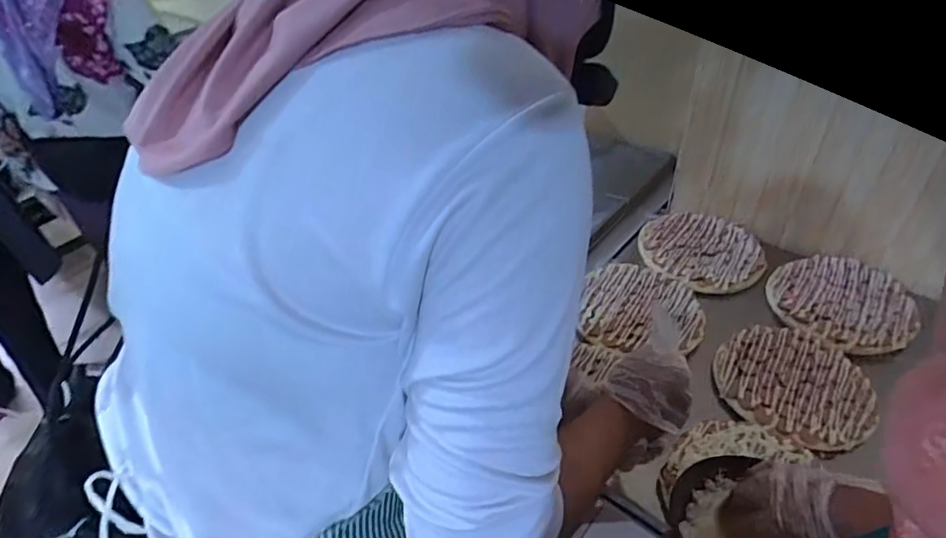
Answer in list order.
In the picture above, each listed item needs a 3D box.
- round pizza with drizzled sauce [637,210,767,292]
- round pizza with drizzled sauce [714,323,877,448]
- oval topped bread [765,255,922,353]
[{"bbox_3d":[0.401,-0.033,0.980,0.201,0.031,0.187,-1,39,1],"label":"round pizza with drizzled sauce"},{"bbox_3d":[0.440,0.156,0.768,0.192,0.015,0.189,-1,39,1],"label":"round pizza with drizzled sauce"},{"bbox_3d":[0.577,0.047,0.877,0.197,0.022,0.202,8,40,12],"label":"oval topped bread"}]

